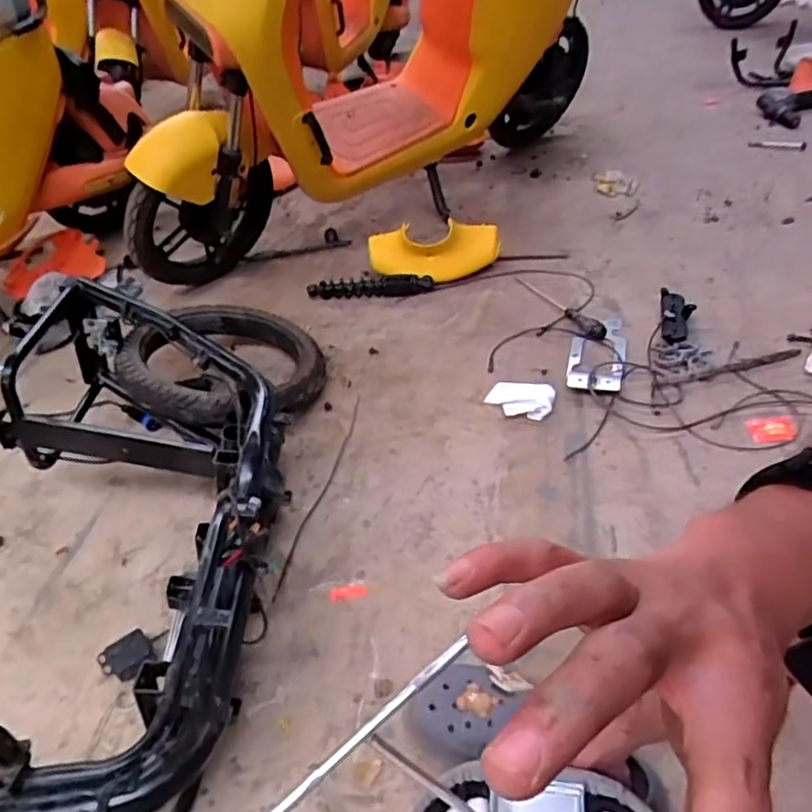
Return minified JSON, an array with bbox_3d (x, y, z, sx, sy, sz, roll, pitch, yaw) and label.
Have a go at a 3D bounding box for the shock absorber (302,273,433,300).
[{"bbox_3d":[-0.085,-0.274,1.482,0.287,0.045,0.048,0,41,9],"label":"shock absorber"}]

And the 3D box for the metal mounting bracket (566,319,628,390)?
[{"bbox_3d":[0.364,-0.105,1.233,0.100,0.020,0.230,8,43,17],"label":"metal mounting bracket"}]

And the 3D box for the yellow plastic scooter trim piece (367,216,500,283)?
[{"bbox_3d":[0.070,-0.351,1.462,0.293,0.138,0.077,-9,41,-2],"label":"yellow plastic scooter trim piece"}]

